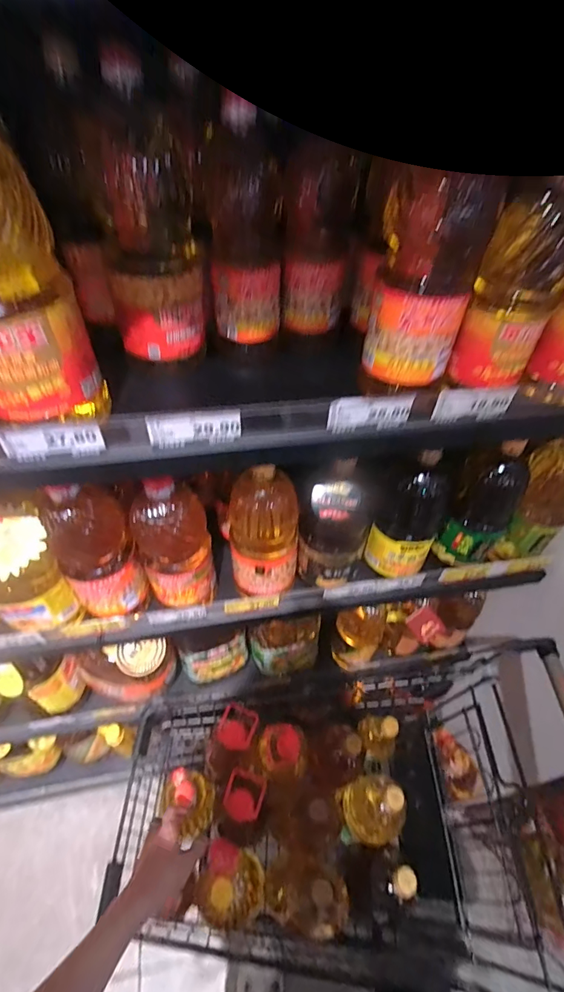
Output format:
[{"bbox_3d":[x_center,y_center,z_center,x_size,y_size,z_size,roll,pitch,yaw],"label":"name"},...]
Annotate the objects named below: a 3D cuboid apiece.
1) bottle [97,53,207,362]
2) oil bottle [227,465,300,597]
[{"bbox_3d":[-0.135,-0.269,0.448,0.095,0.241,0.103,-3,49,-5],"label":"bottle"},{"bbox_3d":[-0.029,0.061,0.642,0.108,0.243,0.083,1,49,-2],"label":"oil bottle"}]

